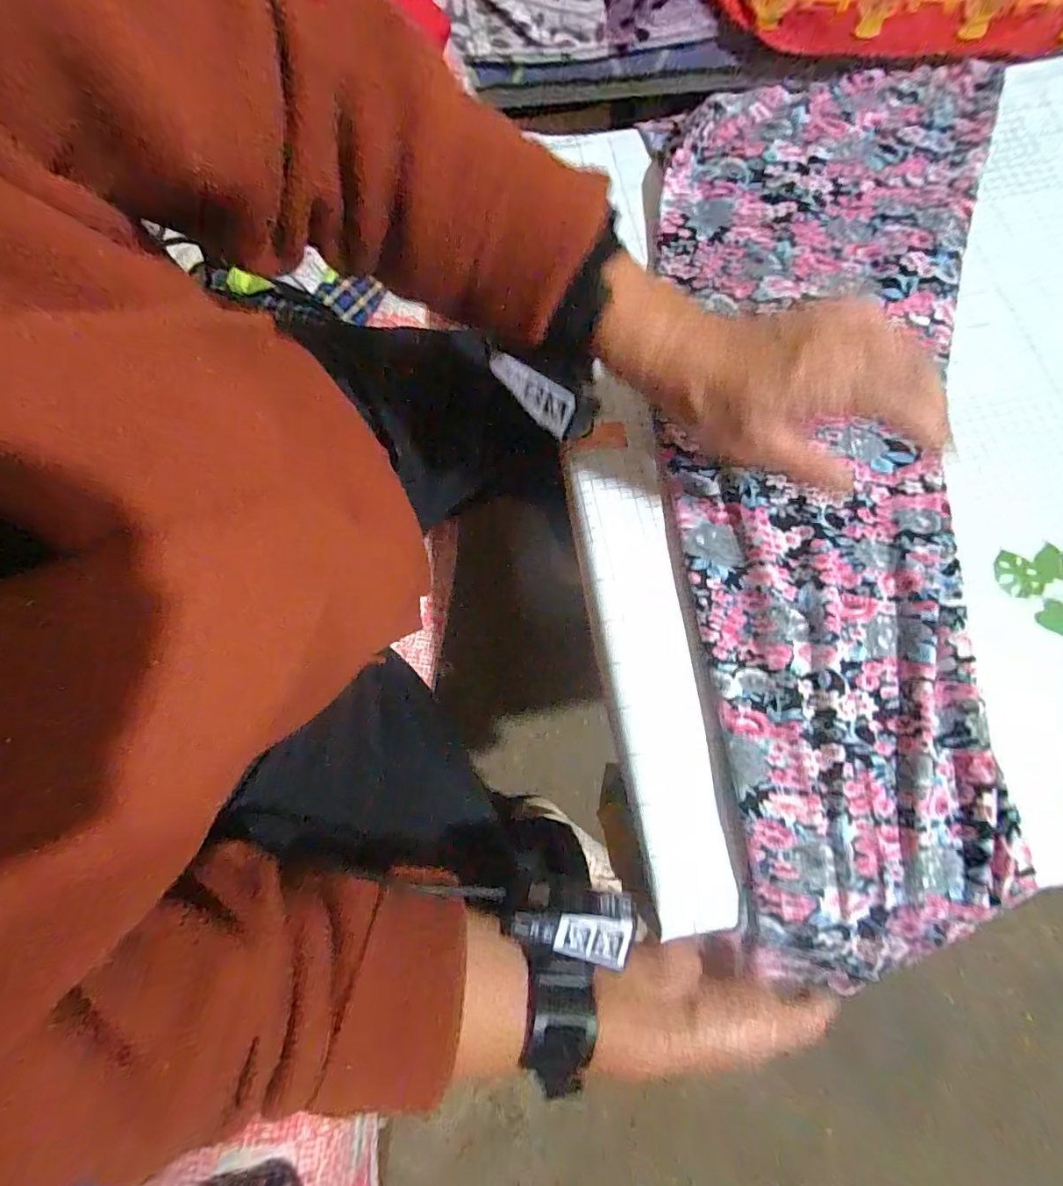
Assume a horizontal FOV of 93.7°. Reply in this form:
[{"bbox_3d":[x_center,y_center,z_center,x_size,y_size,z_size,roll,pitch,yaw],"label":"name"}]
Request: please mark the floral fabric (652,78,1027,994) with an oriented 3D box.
[{"bbox_3d":[0.191,-0.095,0.324,0.208,0.028,0.620,5,77,2],"label":"floral fabric"}]

